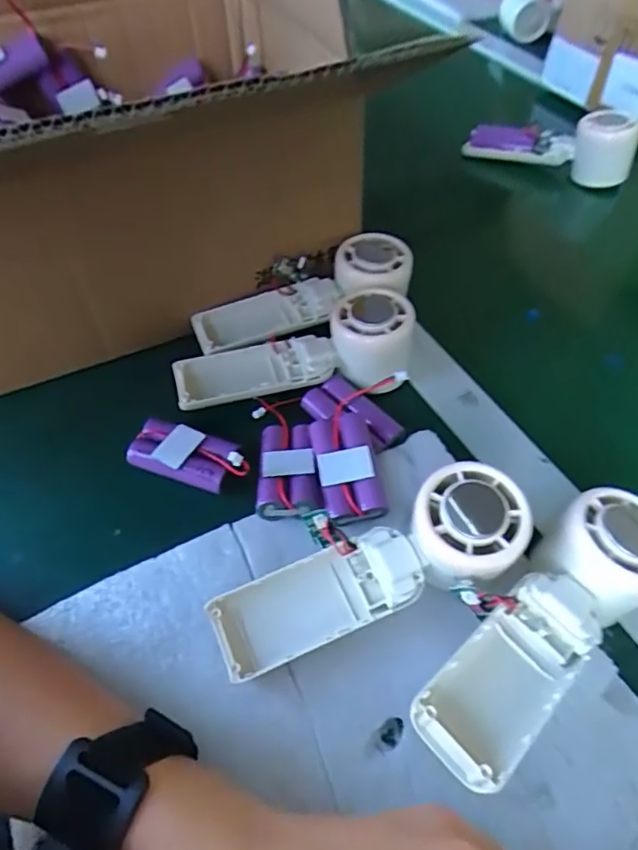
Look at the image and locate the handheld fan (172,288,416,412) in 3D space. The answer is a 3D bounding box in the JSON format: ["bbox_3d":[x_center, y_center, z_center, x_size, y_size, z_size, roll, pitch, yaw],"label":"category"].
[{"bbox_3d":[-0.017,-0.051,0.398,0.164,0.046,0.057,-10,53,-8],"label":"handheld fan"}]

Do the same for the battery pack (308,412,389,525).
[{"bbox_3d":[0.017,0.024,0.350,0.036,0.024,0.068,-7,53,-5],"label":"battery pack"}]

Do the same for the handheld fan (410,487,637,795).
[{"bbox_3d":[0.108,0.097,0.282,0.163,0.048,0.054,-34,60,-23],"label":"handheld fan"}]

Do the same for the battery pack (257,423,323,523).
[{"bbox_3d":[-0.017,0.026,0.358,0.036,0.015,0.065,1,53,0],"label":"battery pack"}]

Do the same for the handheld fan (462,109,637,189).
[{"bbox_3d":[0.243,-0.301,0.607,0.164,0.066,0.046,21,55,15],"label":"handheld fan"}]

